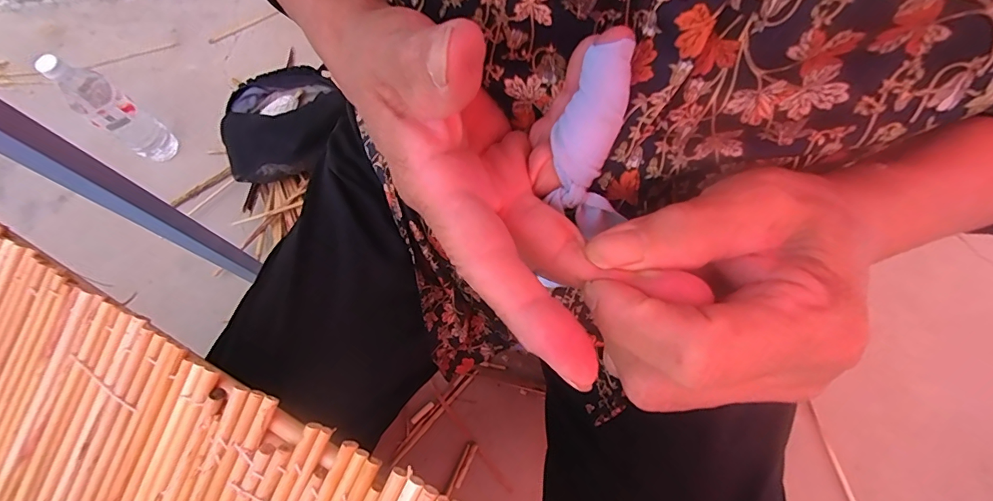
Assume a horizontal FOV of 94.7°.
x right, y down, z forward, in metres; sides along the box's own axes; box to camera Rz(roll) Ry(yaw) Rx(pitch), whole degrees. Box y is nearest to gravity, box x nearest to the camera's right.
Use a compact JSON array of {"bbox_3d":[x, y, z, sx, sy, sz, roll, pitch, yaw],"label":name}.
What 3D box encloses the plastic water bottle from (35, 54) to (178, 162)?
[{"bbox_3d":[-0.633,-0.229,0.762,0.069,0.235,0.073,34,74,13],"label":"plastic water bottle"}]

